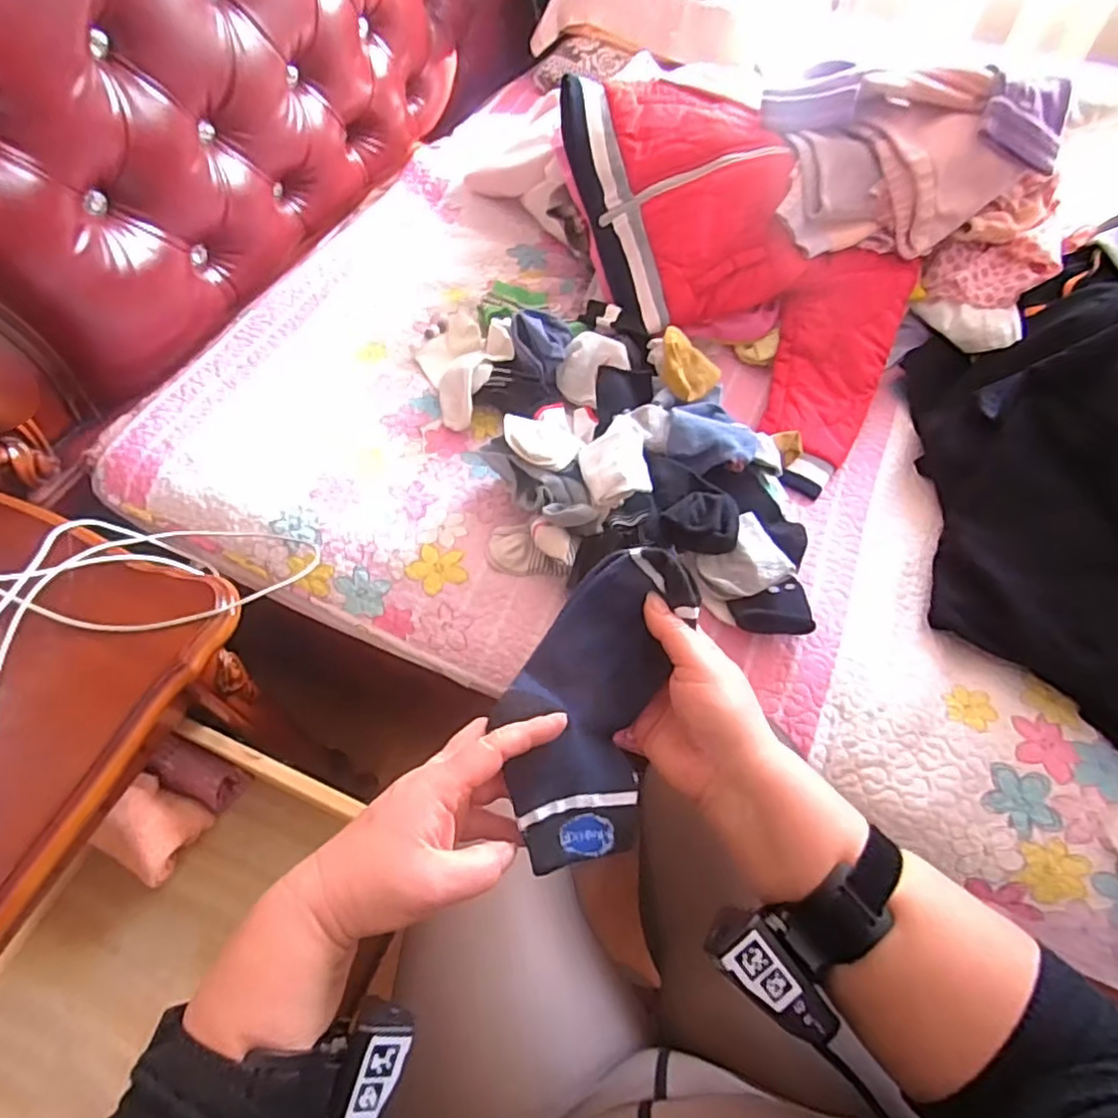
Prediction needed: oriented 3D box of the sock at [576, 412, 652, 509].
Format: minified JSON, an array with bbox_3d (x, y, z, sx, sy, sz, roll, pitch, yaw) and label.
[{"bbox_3d":[0.058,-0.109,0.647,0.069,0.056,0.133,5,57,3],"label":"sock"}]

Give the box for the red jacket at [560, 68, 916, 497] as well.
[{"bbox_3d":[0.202,-0.364,0.782,0.532,0.170,0.266,47,66,-2],"label":"red jacket"}]

